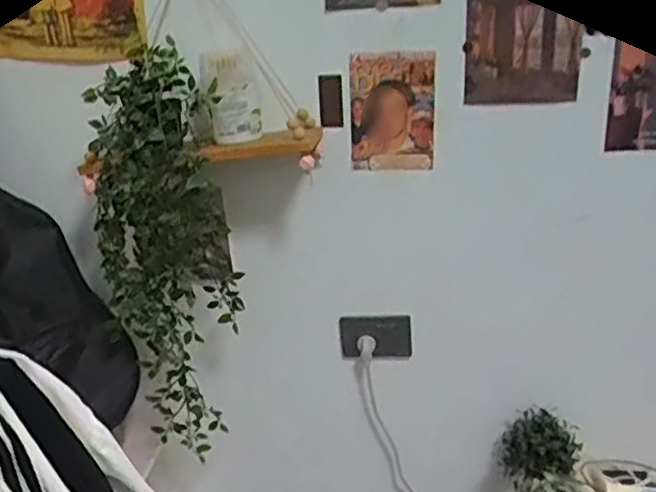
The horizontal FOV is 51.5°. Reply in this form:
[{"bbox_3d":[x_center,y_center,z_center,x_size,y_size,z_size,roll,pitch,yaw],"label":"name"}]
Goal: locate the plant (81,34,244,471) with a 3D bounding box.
[{"bbox_3d":[-0.285,0.040,1.246,0.230,0.699,0.172,-10,25,-13],"label":"plant"}]

